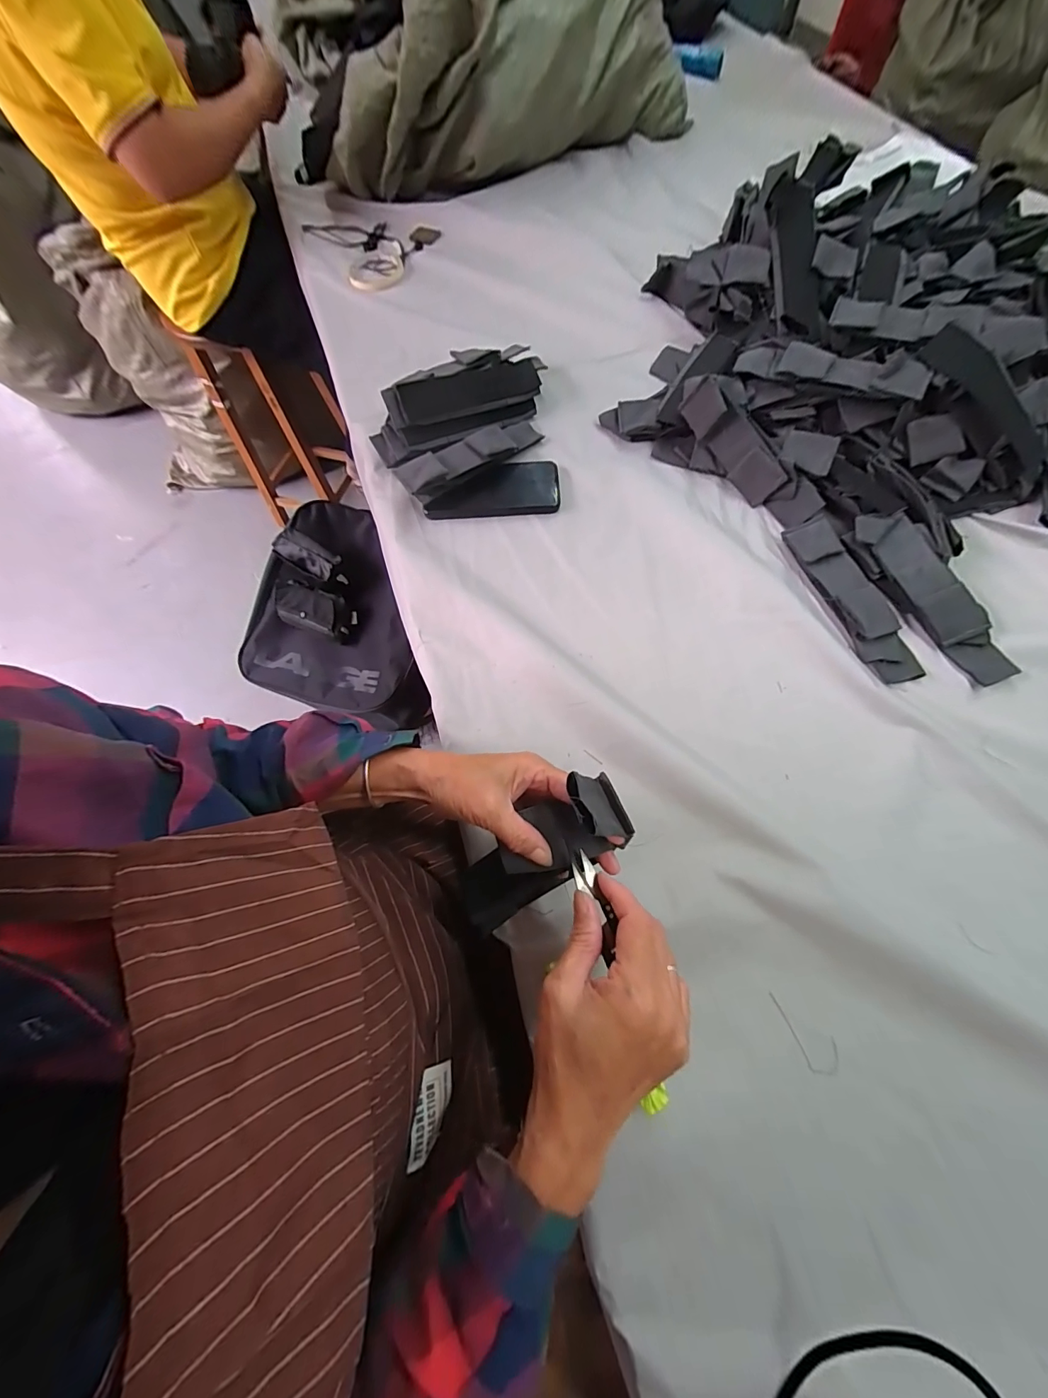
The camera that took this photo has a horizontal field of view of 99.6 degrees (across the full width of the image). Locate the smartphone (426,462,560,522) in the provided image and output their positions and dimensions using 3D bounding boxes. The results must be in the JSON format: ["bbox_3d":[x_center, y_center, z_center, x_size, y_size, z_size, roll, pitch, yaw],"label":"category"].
[{"bbox_3d":[-0.037,-0.254,0.535,0.156,0.016,0.075,-3,68,1],"label":"smartphone"}]

